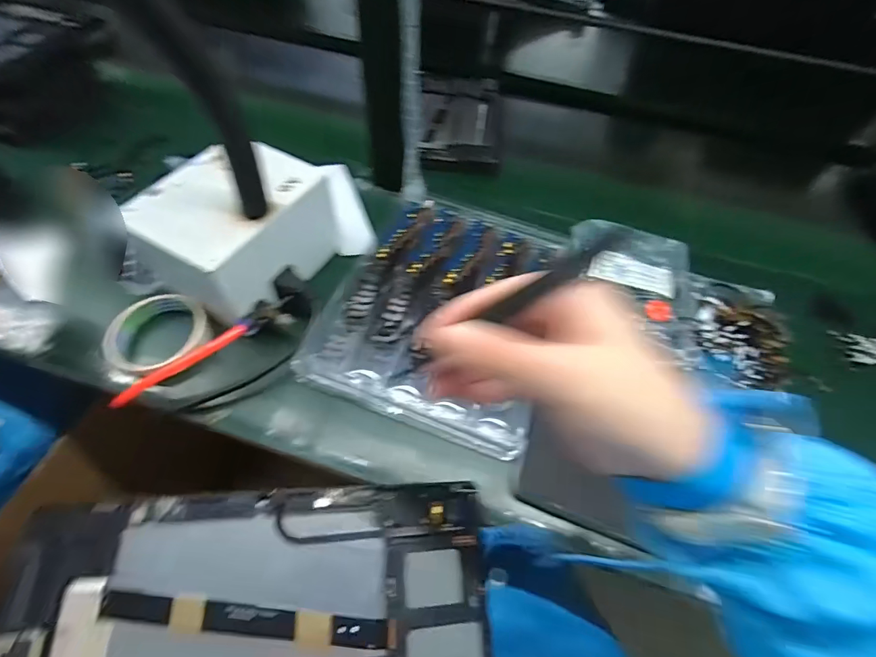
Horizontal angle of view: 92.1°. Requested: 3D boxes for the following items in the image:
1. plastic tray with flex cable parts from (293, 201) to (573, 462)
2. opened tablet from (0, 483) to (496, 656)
[{"bbox_3d":[0.015,-0.034,0.442,0.211,0.016,0.276,20,58,9],"label":"plastic tray with flex cable parts"},{"bbox_3d":[-0.086,0.164,0.216,0.235,0.007,0.147,2,66,-14],"label":"opened tablet"}]

